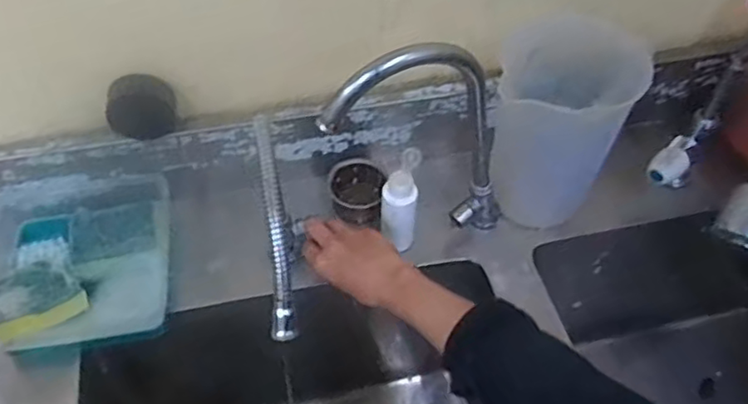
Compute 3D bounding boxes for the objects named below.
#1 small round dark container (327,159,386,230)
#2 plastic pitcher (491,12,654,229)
[{"bbox_3d":[-0.019,-0.008,0.806,0.074,0.055,0.076,0,51,0],"label":"small round dark container"},{"bbox_3d":[0.211,-0.092,0.757,0.146,0.201,0.146,13,52,10],"label":"plastic pitcher"}]

